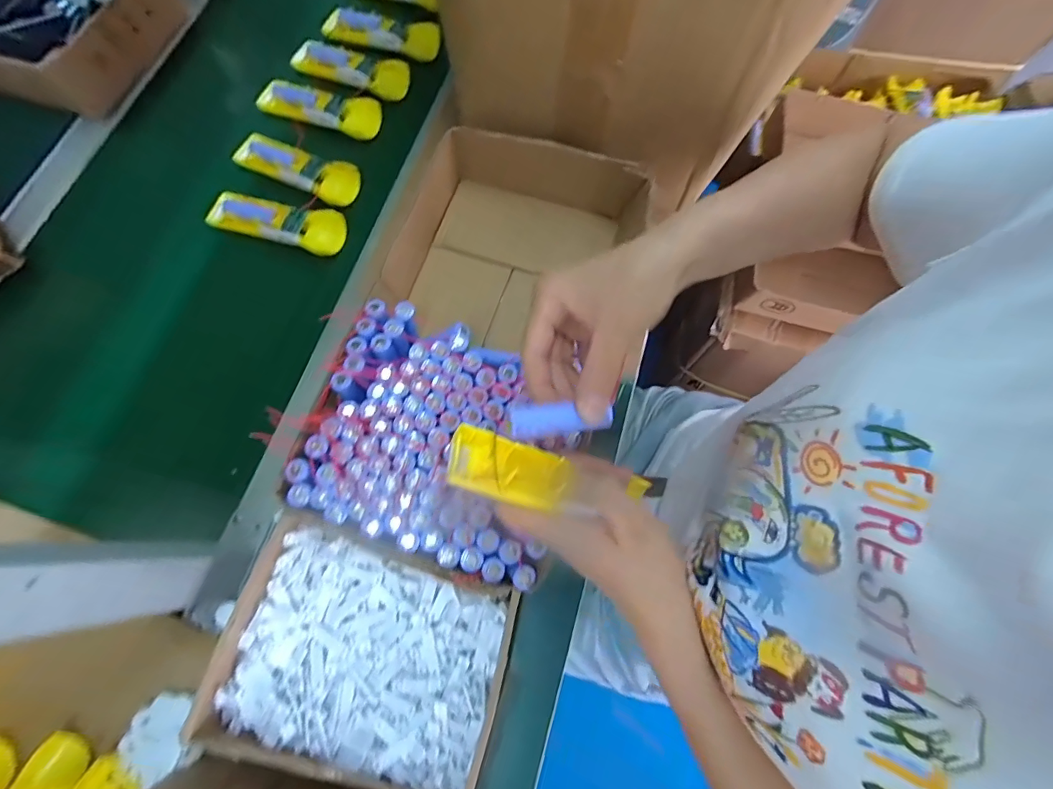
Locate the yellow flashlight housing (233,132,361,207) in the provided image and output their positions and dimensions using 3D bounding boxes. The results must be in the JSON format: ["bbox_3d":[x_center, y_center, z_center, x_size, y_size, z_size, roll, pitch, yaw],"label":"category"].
[{"bbox_3d":[-0.286,-0.282,0.556,0.175,0.023,0.048,25,76,9],"label":"yellow flashlight housing"}]

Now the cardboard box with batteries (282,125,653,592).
[{"bbox_3d":[-0.039,-0.056,0.478,0.265,0.131,0.428,18,75,7],"label":"cardboard box with batteries"}]

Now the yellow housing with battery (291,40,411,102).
[{"bbox_3d":[-0.237,-0.440,0.602,0.163,0.034,0.053,16,75,6],"label":"yellow housing with battery"}]

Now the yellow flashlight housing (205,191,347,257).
[{"bbox_3d":[-0.290,-0.205,0.532,0.169,0.024,0.053,17,75,7],"label":"yellow flashlight housing"}]

